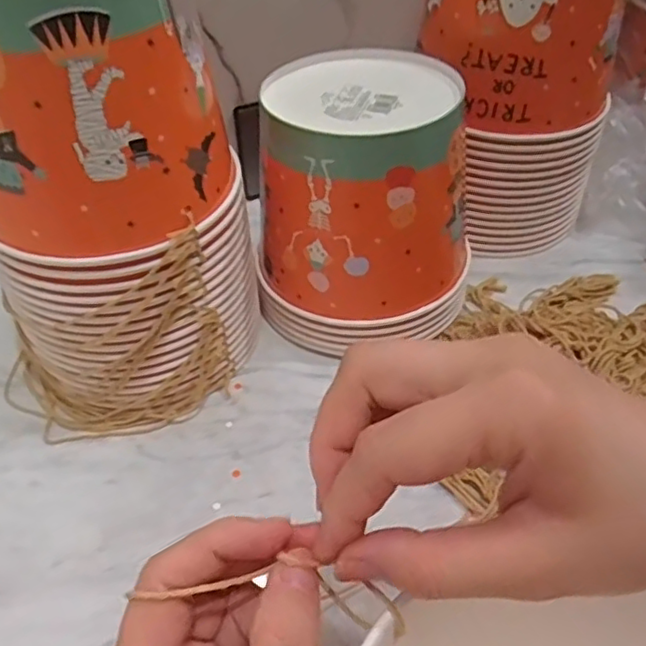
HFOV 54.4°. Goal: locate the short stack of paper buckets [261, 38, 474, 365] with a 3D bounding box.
[{"bbox_3d":[0.033,-0.082,0.445,0.144,0.163,0.139,8,46,10],"label":"short stack of paper buckets"}]

